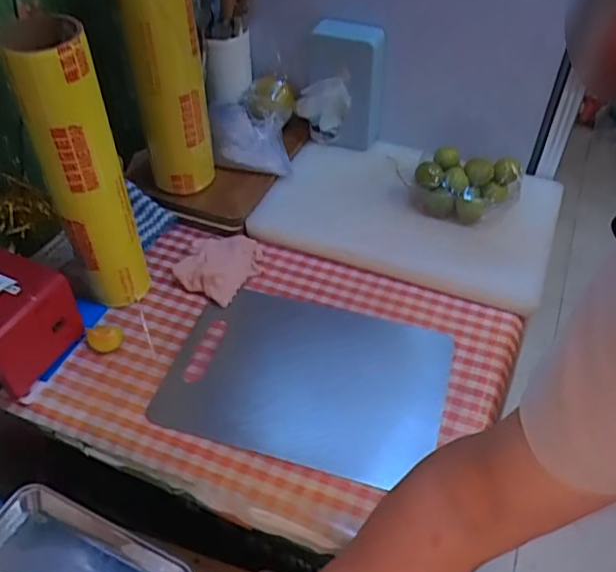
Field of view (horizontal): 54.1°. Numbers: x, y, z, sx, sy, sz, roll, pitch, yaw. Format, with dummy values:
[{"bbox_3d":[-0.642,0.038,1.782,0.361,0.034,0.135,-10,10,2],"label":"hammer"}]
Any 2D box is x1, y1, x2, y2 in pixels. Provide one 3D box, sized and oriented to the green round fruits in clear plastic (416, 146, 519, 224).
[{"bbox_3d":[0.245,-0.151,0.940,0.158,0.073,0.102,11,48,8],"label":"green round fruits in clear plastic"}]

